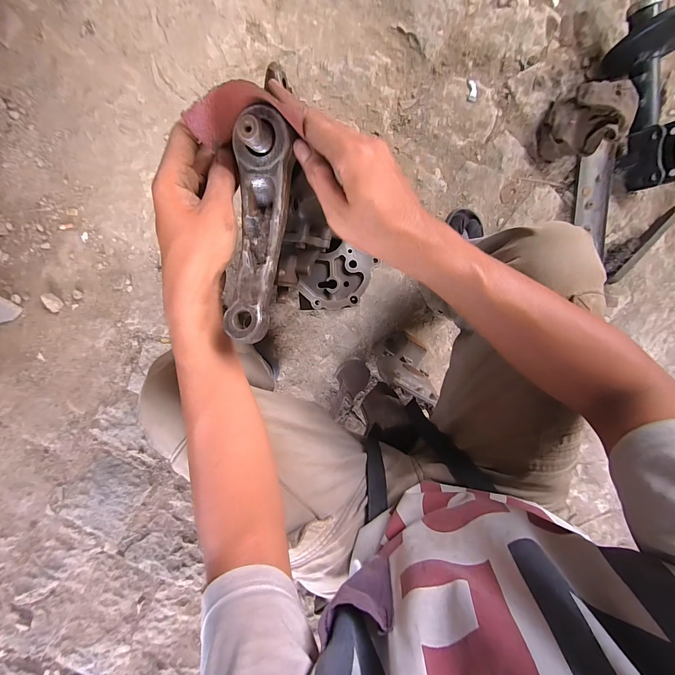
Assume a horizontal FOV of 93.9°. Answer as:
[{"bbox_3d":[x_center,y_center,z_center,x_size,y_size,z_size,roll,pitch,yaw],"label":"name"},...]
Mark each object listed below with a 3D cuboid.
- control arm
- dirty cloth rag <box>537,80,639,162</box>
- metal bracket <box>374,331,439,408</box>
[{"bbox_3d":[-0.062,-0.083,0.242,0.041,0.035,0.169,6,95,-4],"label":"control arm"},{"bbox_3d":[0.551,-0.487,0.712,0.152,0.112,0.146,-32,99,2],"label":"dirty cloth rag"},{"bbox_3d":[0.157,0.050,0.719,0.120,0.222,0.101,27,96,-6],"label":"metal bracket"}]

